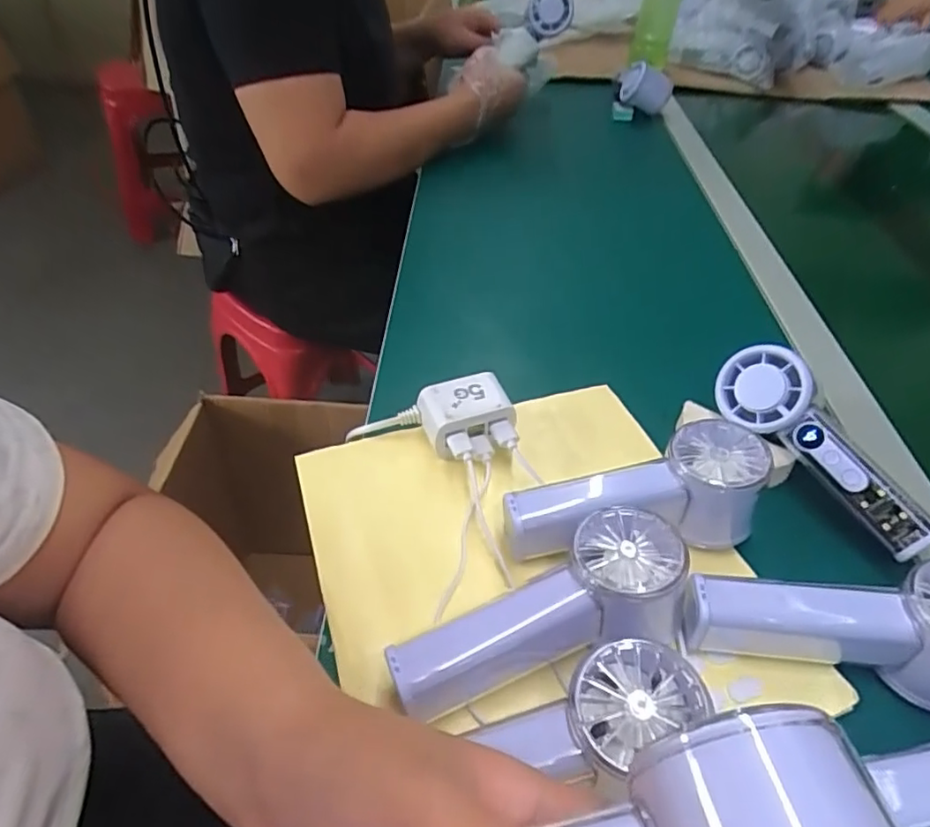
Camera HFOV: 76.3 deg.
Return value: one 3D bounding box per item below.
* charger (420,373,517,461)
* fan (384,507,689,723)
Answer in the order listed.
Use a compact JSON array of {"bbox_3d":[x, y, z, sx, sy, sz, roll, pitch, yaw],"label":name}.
[{"bbox_3d":[0.002,0.004,0.407,0.061,0.042,0.046,-14,48,-18],"label":"charger"},{"bbox_3d":[0.039,0.104,0.292,0.151,0.059,0.059,-14,48,-19],"label":"fan"}]

